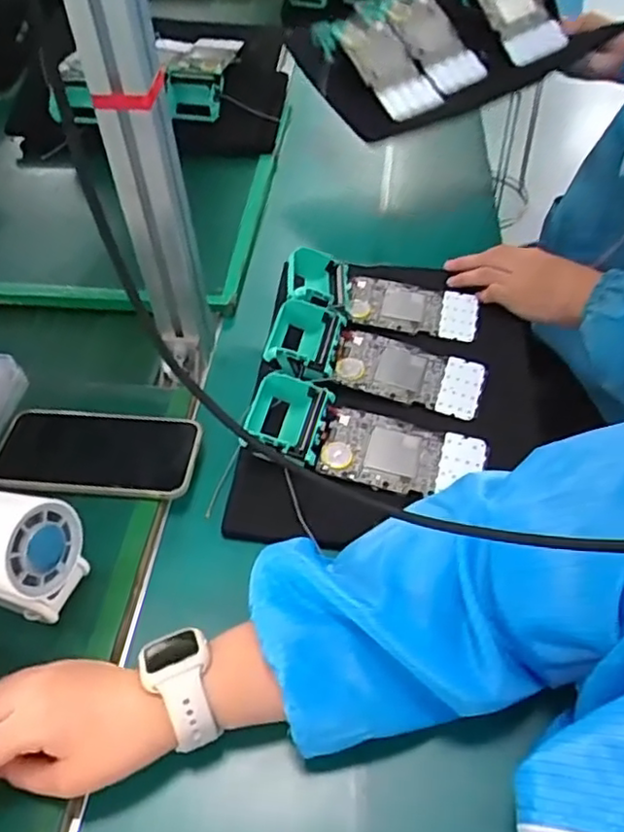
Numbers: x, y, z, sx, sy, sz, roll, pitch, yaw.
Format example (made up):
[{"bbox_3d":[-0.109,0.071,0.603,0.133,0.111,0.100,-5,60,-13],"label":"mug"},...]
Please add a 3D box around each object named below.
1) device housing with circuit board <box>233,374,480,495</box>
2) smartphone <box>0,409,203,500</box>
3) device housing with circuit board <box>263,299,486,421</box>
[{"bbox_3d":[0.038,0.017,0.521,0.195,0.052,0.078,8,47,14],"label":"device housing with circuit board"},{"bbox_3d":[-0.173,0.028,0.532,0.164,0.018,0.079,0,46,7],"label":"smartphone"},{"bbox_3d":[0.053,-0.052,0.583,0.196,0.049,0.077,6,47,12],"label":"device housing with circuit board"}]

